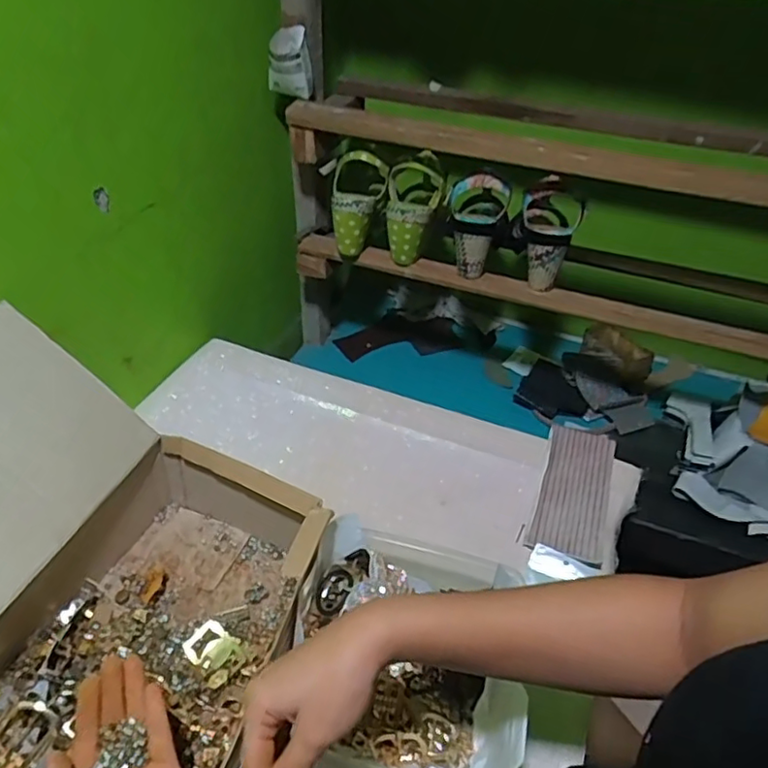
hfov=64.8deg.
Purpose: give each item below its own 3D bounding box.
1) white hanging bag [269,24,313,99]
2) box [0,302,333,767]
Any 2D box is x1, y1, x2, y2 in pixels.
[{"bbox_3d":[-0.127,-0.436,0.820,0.056,0.078,0.051,-2,41,-7],"label":"white hanging bag"},{"bbox_3d":[-0.258,0.150,0.488,0.340,0.226,0.328,18,42,16],"label":"box"}]

